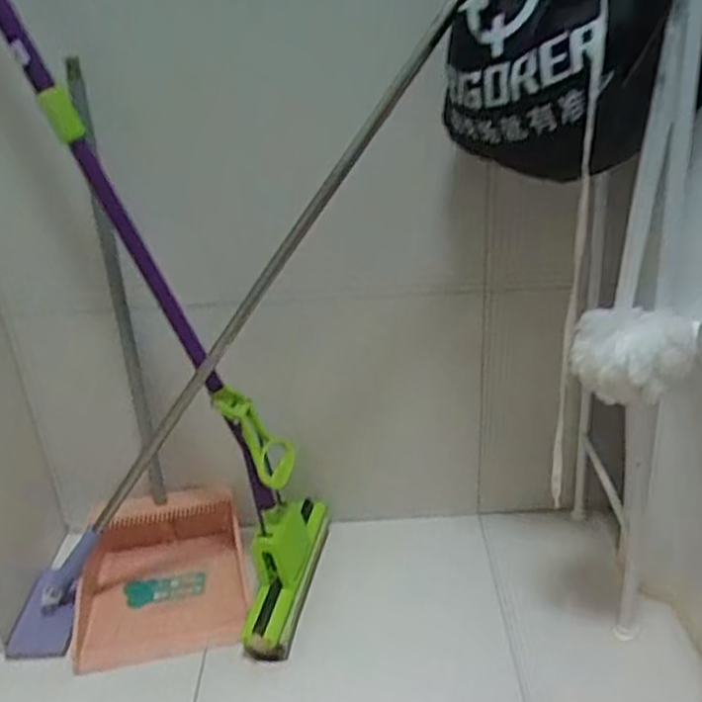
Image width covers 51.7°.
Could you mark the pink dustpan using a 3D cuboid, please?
[{"bbox_3d":[-0.305,0.044,0.960,0.241,0.713,0.302,-9,29,-10],"label":"pink dustpan"}]

